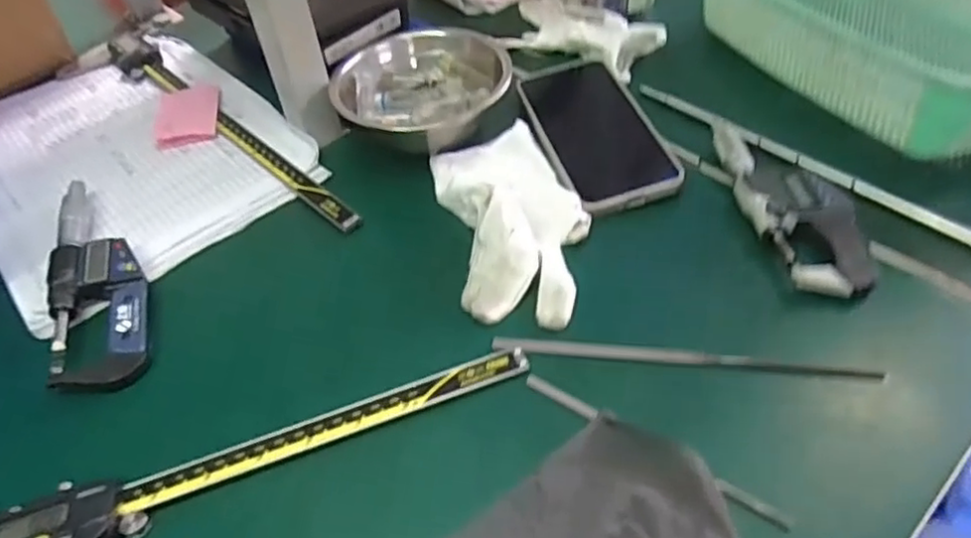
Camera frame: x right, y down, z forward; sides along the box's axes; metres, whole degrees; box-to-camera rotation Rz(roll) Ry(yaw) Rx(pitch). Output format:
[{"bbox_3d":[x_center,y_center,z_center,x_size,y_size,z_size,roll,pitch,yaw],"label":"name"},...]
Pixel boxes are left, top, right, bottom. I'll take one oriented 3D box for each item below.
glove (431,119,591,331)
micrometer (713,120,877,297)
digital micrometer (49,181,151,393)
[{"bbox_3d":[0.017,-0.039,0.427,0.083,0.031,0.166,-11,48,-4],"label":"glove"},{"bbox_3d":[0.182,-0.047,0.416,0.052,0.016,0.152,-14,49,-6],"label":"micrometer"},{"bbox_3d":[-0.245,0.001,0.429,0.054,0.017,0.174,-20,50,-12],"label":"digital micrometer"}]

